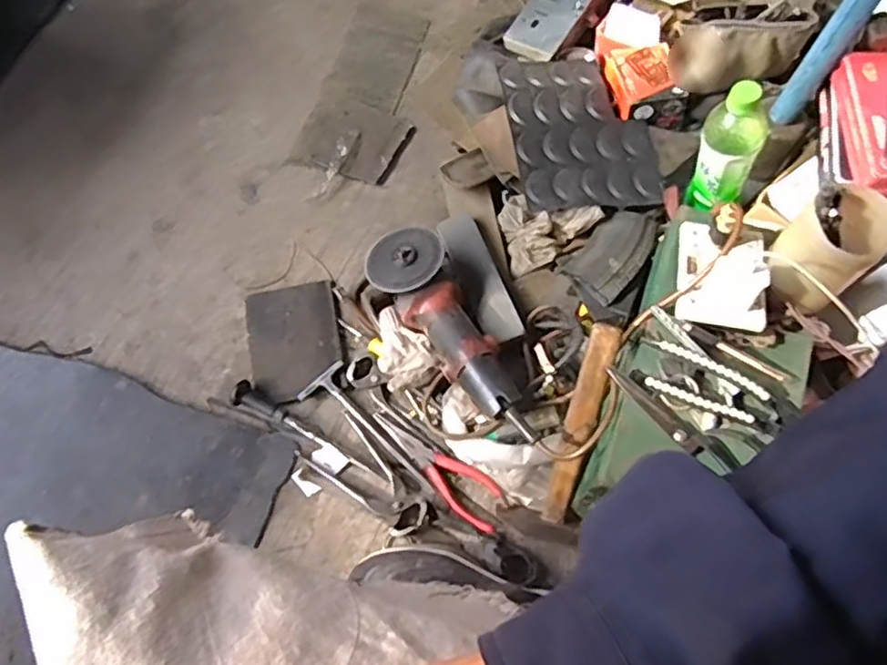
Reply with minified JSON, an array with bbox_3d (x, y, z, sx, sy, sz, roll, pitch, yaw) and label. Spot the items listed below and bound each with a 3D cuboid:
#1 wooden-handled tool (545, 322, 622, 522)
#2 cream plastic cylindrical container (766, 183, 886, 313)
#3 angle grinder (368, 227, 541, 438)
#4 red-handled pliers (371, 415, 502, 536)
[{"bbox_3d":[0.142,0.097,0.700,0.030,0.019,0.223,12,109,3],"label":"wooden-handled tool"},{"bbox_3d":[0.374,-0.083,0.660,0.084,0.108,0.090,3,63,-6],"label":"cream plastic cylindrical container"},{"bbox_3d":[0.005,0.004,0.763,0.094,0.080,0.293,-24,71,-12],"label":"angle grinder"},{"bbox_3d":[-0.009,0.154,0.773,0.183,0.019,0.051,37,71,12],"label":"red-handled pliers"}]

